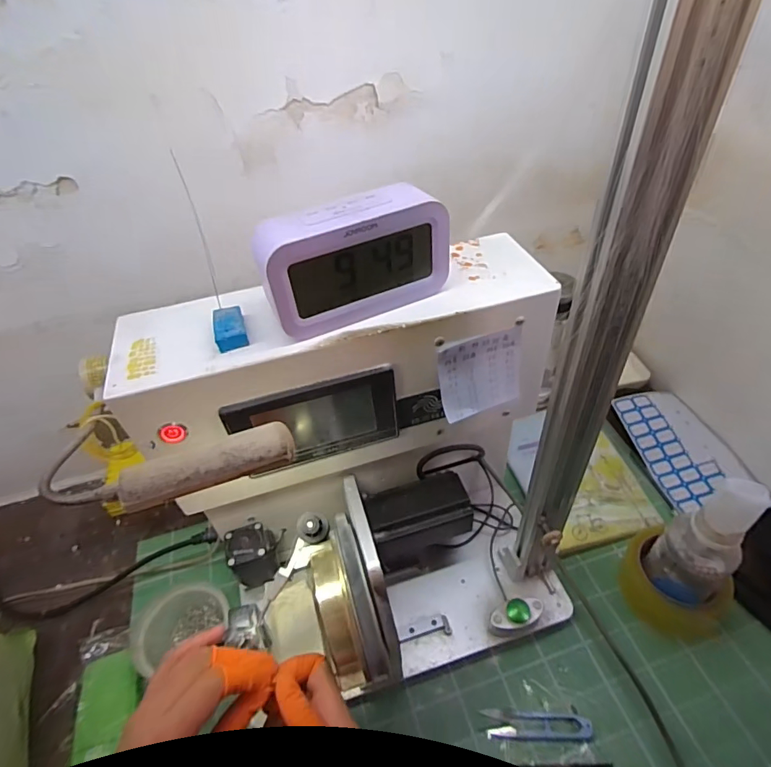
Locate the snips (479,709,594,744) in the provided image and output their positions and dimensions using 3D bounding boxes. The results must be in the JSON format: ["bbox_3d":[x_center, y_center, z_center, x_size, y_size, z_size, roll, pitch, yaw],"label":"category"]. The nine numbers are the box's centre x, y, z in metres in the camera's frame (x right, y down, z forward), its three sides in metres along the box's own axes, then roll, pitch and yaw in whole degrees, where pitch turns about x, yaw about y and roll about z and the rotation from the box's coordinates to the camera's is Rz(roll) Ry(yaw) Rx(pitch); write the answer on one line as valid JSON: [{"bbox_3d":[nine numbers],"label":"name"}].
[{"bbox_3d":[0.143,0.326,0.453,0.099,0.012,0.023,0,43,5],"label":"snips"}]

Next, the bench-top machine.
[{"bbox_3d":[-0.008,0.104,0.436,0.337,0.331,0.230,-16,44,-12],"label":"bench-top machine"}]

